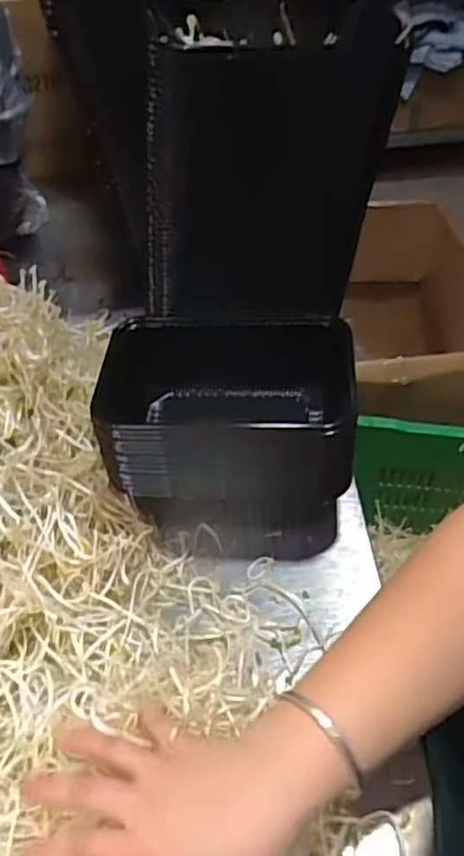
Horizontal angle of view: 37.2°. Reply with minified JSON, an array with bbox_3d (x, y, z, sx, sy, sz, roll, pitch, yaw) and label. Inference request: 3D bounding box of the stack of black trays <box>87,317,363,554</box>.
[{"bbox_3d":[-0.003,0.007,0.530,0.171,0.131,0.127,1,46,4],"label":"stack of black trays"}]

